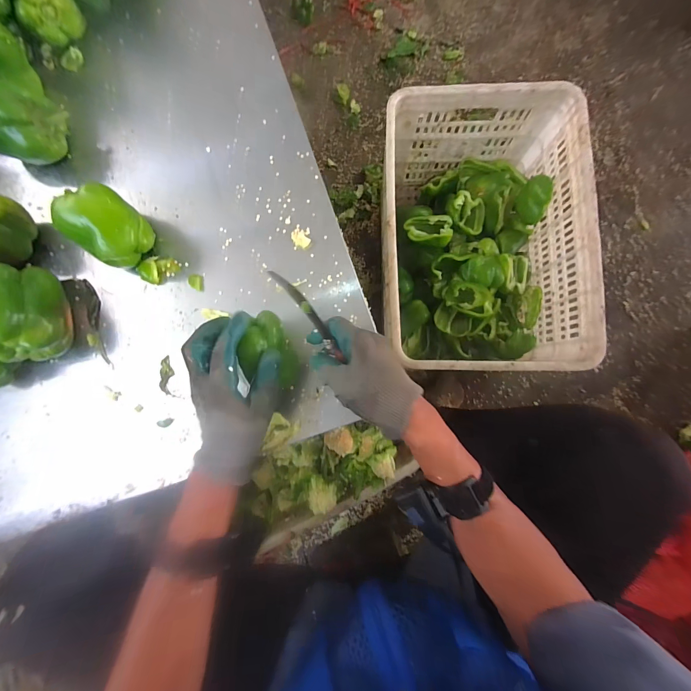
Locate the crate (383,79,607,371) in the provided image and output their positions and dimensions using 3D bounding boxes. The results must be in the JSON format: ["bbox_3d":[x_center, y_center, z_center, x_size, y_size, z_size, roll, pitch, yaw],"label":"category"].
[{"bbox_3d":[0.256,-0.206,0.677,0.348,0.252,0.511,-1,85,2],"label":"crate"}]

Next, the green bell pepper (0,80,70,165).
[{"bbox_3d":[-0.481,-0.322,0.468,0.101,0.089,0.091,8,85,3],"label":"green bell pepper"}]

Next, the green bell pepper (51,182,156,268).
[{"bbox_3d":[-0.329,-0.162,0.450,0.096,0.091,0.087,37,87,5],"label":"green bell pepper"}]

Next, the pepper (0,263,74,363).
[{"bbox_3d":[-0.431,-0.047,0.434,0.073,0.092,0.127,-8,84,1],"label":"pepper"}]

